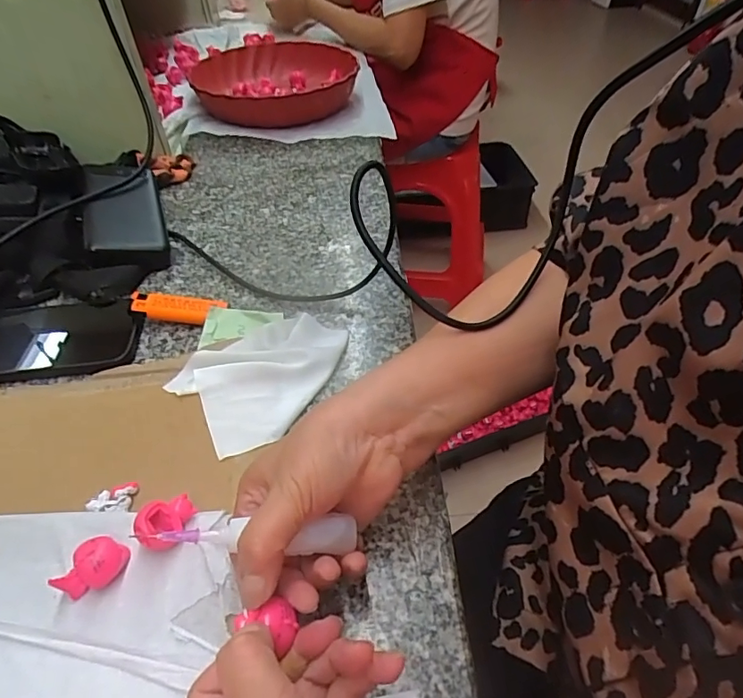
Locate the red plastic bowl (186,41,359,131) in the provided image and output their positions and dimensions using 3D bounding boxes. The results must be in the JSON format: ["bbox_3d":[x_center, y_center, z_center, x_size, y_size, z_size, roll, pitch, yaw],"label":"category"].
[{"bbox_3d":[-0.147,-0.408,0.780,0.240,0.065,0.241,-1,43,1],"label":"red plastic bowl"}]

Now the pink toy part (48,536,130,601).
[{"bbox_3d":[-0.148,0.116,0.265,0.023,0.020,0.032,23,48,24],"label":"pink toy part"}]

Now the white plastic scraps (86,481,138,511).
[{"bbox_3d":[-0.157,0.093,0.305,0.027,0.008,0.017,-13,44,-11],"label":"white plastic scraps"}]

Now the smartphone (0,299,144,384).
[{"bbox_3d":[-0.287,-0.009,0.420,0.177,0.011,0.089,-6,43,-4],"label":"smartphone"}]

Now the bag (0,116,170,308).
[{"bbox_3d":[-0.351,-0.148,0.522,0.271,0.075,0.261,-8,43,-6],"label":"bag"}]

